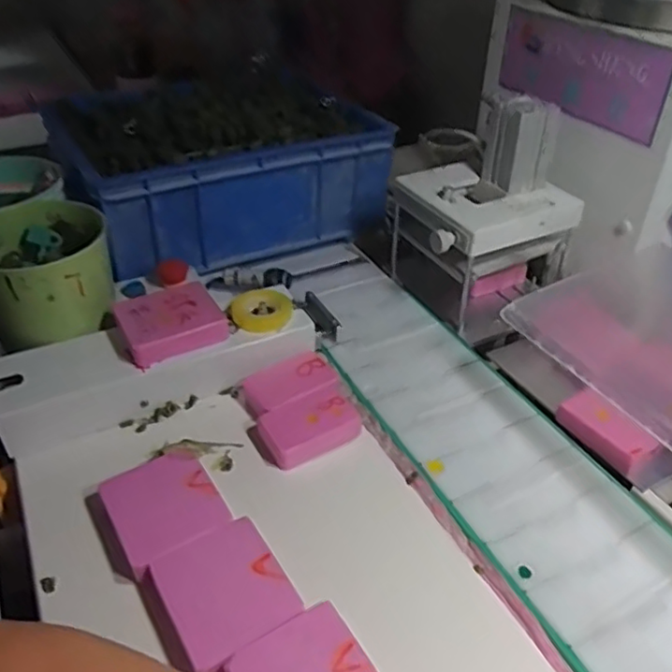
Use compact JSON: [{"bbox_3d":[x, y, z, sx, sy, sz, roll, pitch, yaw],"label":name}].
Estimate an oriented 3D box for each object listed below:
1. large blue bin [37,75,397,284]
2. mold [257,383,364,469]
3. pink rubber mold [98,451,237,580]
[{"bbox_3d":[-0.150,-0.209,0.744,0.332,0.133,0.285,-20,43,-25],"label":"large blue bin"},{"bbox_3d":[-0.019,0.068,0.491,0.079,0.023,0.048,-25,45,-29],"label":"mold"},{"bbox_3d":[-0.116,0.116,0.431,0.067,0.019,0.081,-21,43,-26],"label":"pink rubber mold"}]

